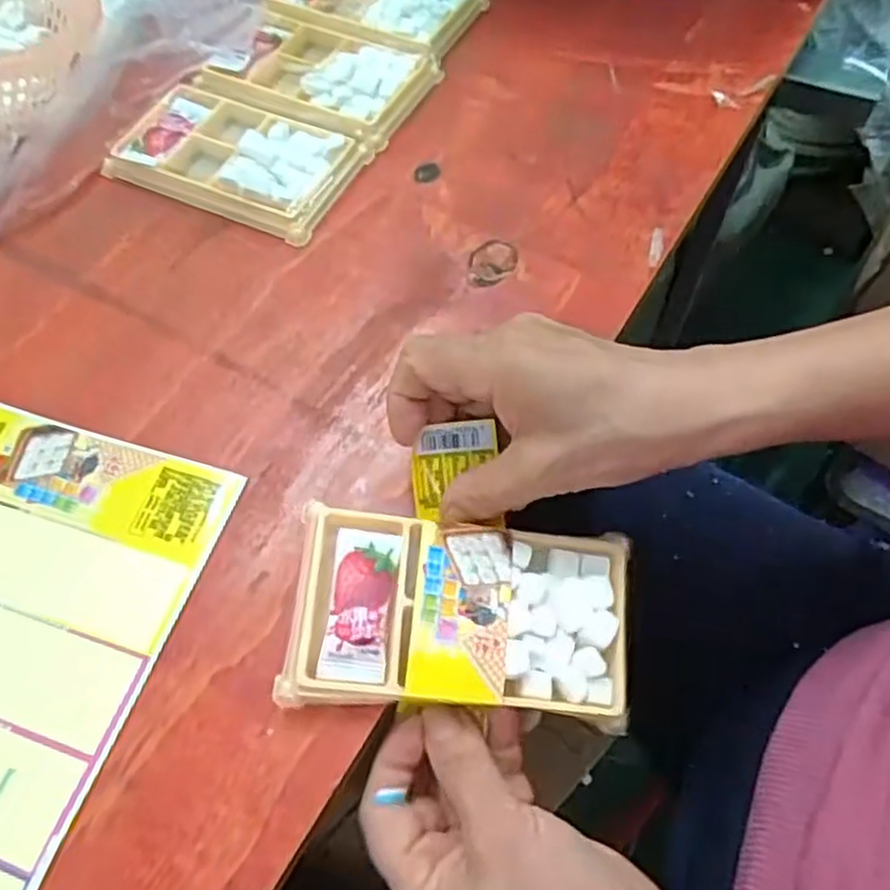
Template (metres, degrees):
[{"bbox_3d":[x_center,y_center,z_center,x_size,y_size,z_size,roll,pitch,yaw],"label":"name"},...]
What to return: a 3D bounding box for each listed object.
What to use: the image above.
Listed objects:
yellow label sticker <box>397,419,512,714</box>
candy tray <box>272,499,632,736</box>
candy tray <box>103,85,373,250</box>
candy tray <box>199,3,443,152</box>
[{"bbox_3d":[0.005,0.046,0.305,0.040,0.018,0.109,-2,66,-1],"label":"yellow label sticker"},{"bbox_3d":[0.008,0.066,0.300,0.132,0.025,0.073,4,64,1],"label":"candy tray"},{"bbox_3d":[-0.118,-0.167,0.430,0.132,0.012,0.078,23,65,14],"label":"candy tray"},{"bbox_3d":[-0.075,-0.229,0.458,0.126,0.012,0.077,26,65,15],"label":"candy tray"}]

